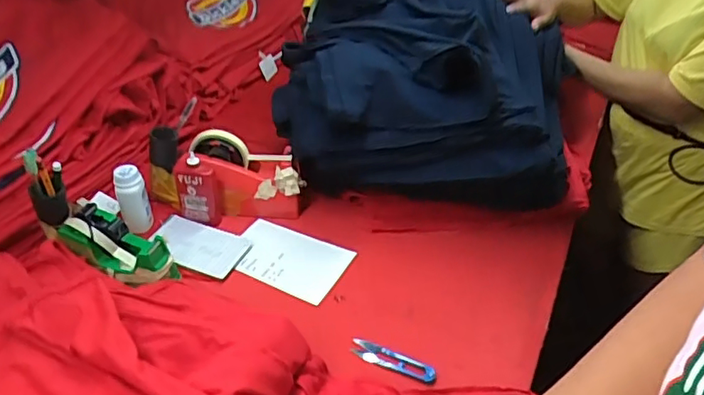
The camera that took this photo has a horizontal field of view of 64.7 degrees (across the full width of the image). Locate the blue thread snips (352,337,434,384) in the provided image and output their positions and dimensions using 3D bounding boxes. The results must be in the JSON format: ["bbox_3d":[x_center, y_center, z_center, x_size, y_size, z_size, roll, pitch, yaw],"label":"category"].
[{"bbox_3d":[0.049,0.191,0.657,0.107,0.013,0.028,16,40,23],"label":"blue thread snips"}]

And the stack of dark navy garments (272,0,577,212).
[{"bbox_3d":[0.130,-0.196,0.895,0.414,0.233,0.428,7,37,12],"label":"stack of dark navy garments"}]

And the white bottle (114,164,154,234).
[{"bbox_3d":[-0.309,-0.003,0.792,0.036,0.102,0.044,4,37,7],"label":"white bottle"}]

